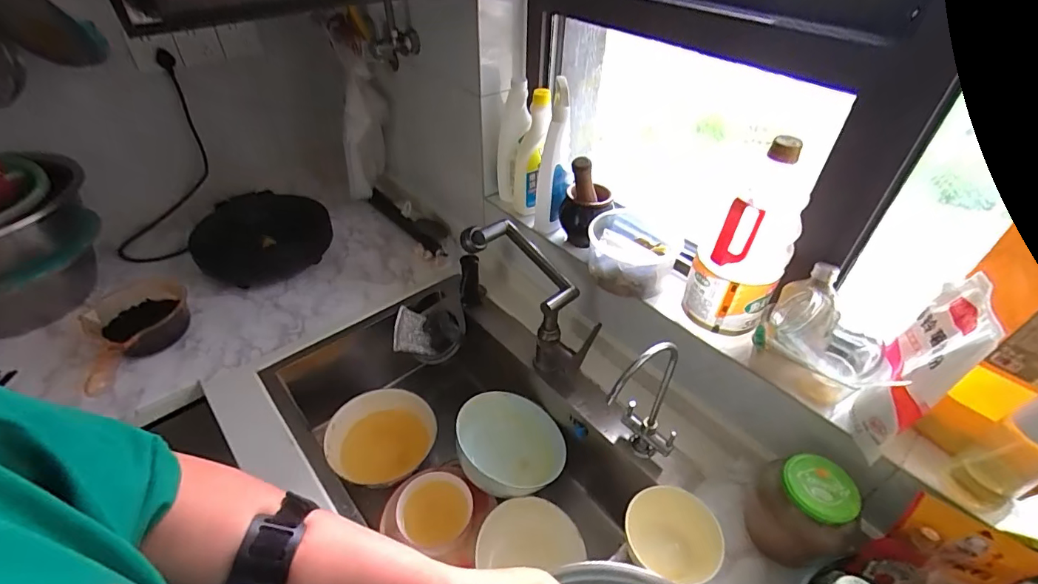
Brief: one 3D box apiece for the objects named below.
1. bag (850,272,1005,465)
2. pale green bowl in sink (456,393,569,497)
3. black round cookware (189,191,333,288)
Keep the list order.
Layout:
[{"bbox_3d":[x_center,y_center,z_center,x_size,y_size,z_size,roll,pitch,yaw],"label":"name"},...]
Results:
[{"bbox_3d":[0.433,0.084,0.524,0.038,0.207,0.109,26,46,24],"label":"bag"},{"bbox_3d":[-0.014,0.267,0.834,0.179,0.102,0.177,1,41,-1],"label":"pale green bowl in sink"},{"bbox_3d":[-0.567,-0.126,1.059,0.270,0.099,0.200,-18,45,-22],"label":"black round cookware"}]

